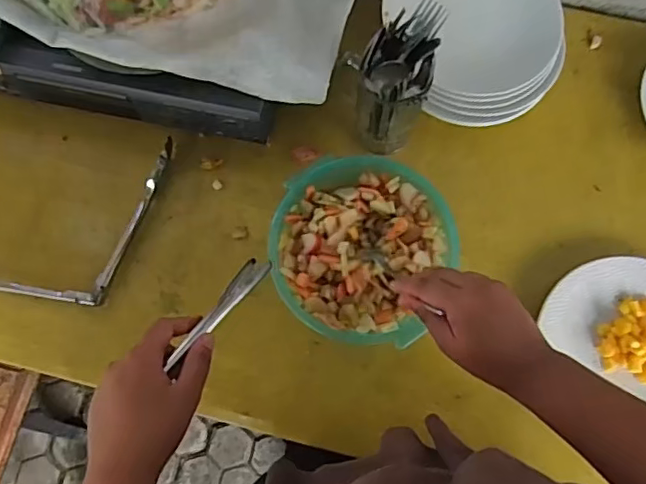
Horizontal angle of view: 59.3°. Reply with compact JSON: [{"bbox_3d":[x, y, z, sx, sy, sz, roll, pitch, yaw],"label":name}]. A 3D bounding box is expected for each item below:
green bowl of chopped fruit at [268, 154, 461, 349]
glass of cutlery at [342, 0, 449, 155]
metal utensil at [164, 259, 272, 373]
[{"bbox_3d":[0.040,0.007,0.611,0.186,0.069,0.186,0,75,1],"label":"green bowl of chopped fruit"},{"bbox_3d":[0.068,-0.173,0.599,0.087,0.155,0.092,0,75,1],"label":"glass of cutlery"},{"bbox_3d":[-0.089,0.058,0.493,0.024,0.018,0.126,31,51,9],"label":"metal utensil"}]

